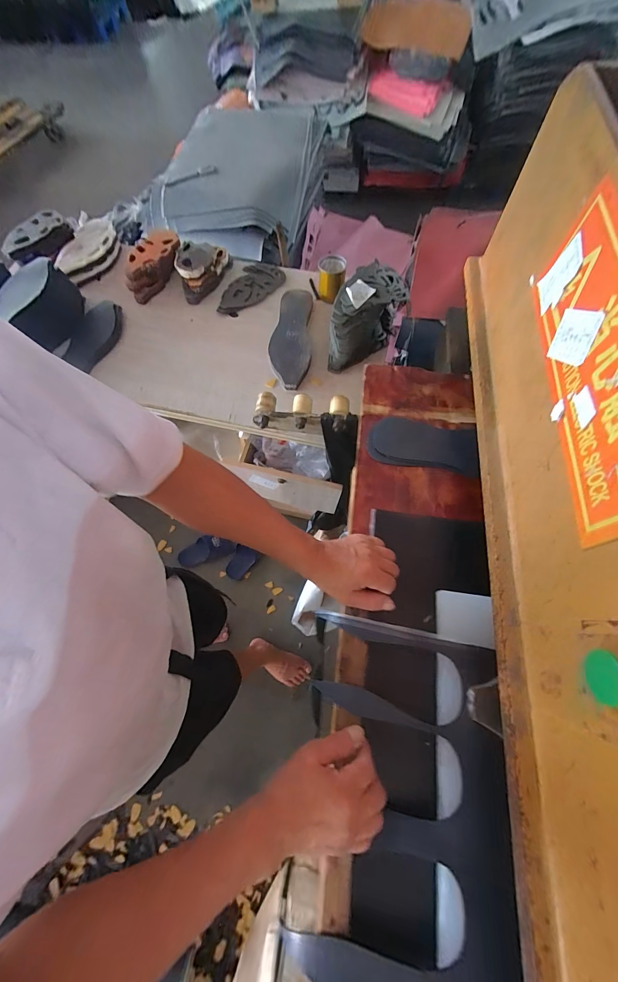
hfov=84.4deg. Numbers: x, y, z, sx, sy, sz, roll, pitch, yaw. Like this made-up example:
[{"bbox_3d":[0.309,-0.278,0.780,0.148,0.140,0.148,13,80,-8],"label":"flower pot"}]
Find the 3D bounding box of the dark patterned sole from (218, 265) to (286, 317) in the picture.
[{"bbox_3d":[-0.168,-0.582,0.988,0.138,0.017,0.219,24,69,12],"label":"dark patterned sole"}]

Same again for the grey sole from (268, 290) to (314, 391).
[{"bbox_3d":[-0.046,-0.404,0.888,0.103,0.029,0.321,1,66,2],"label":"grey sole"}]

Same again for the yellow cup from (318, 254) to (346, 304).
[{"bbox_3d":[0.063,-0.579,0.935,0.074,0.093,0.074,5,66,4],"label":"yellow cup"}]

